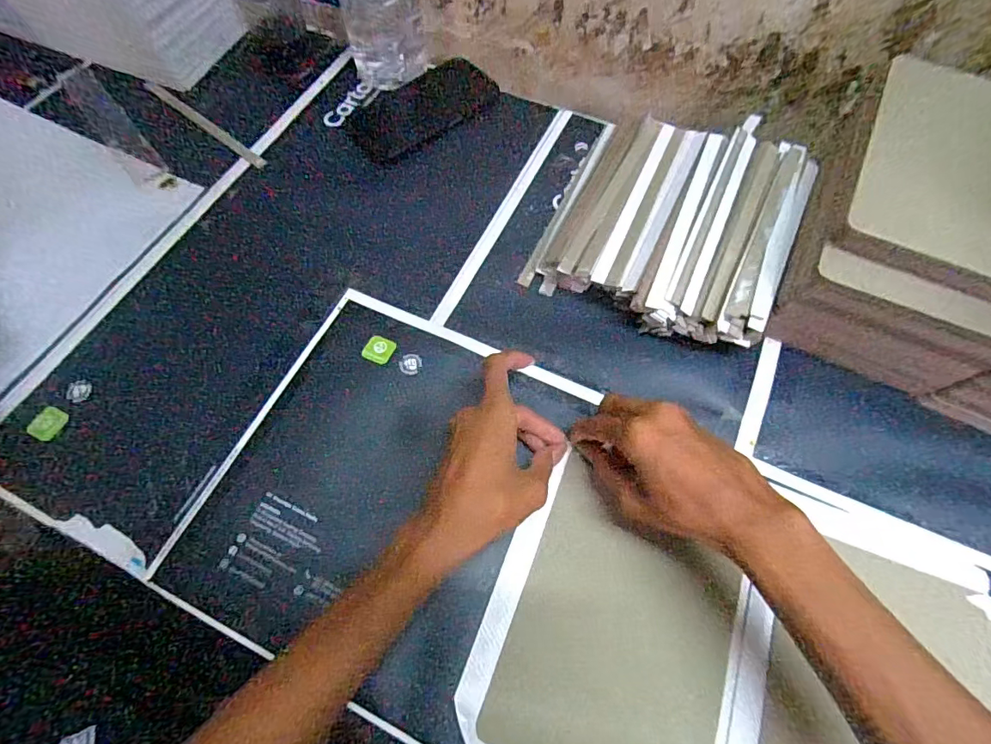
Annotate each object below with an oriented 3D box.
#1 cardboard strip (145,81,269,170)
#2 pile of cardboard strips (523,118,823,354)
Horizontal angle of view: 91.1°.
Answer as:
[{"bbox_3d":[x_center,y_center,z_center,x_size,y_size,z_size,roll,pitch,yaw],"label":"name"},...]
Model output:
[{"bbox_3d":[-0.333,-0.283,0.548,0.208,0.004,0.015,36,70,14],"label":"cardboard strip"},{"bbox_3d":[0.169,-0.148,0.467,0.208,0.050,0.233,26,68,11],"label":"pile of cardboard strips"}]

